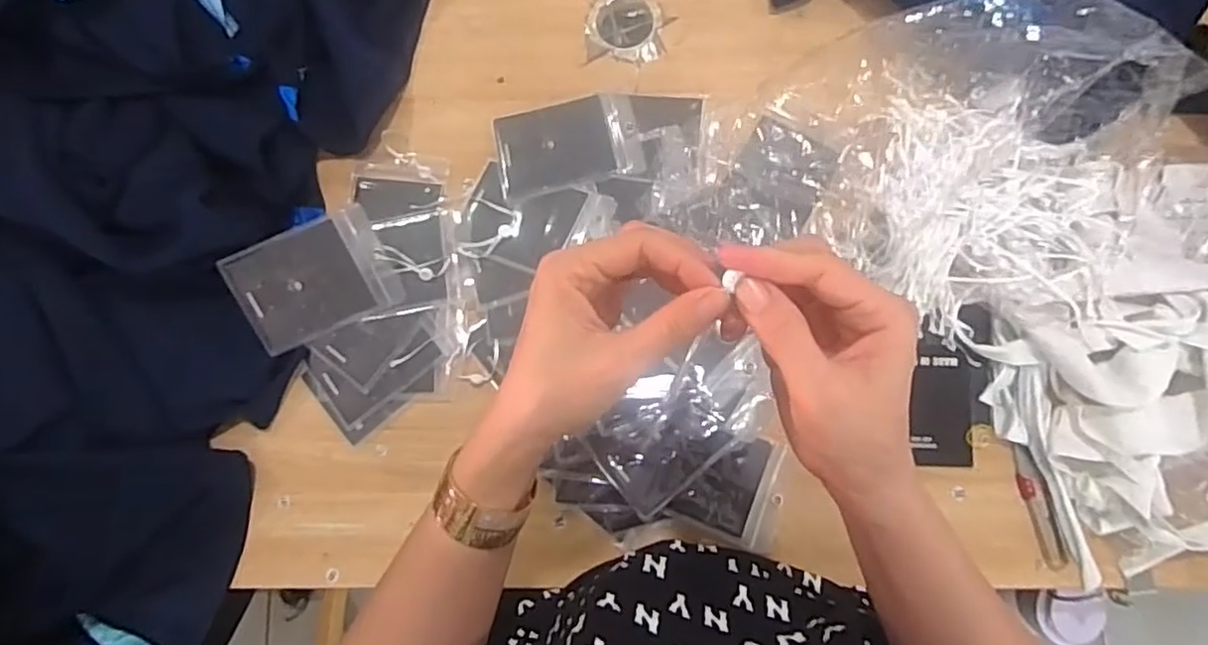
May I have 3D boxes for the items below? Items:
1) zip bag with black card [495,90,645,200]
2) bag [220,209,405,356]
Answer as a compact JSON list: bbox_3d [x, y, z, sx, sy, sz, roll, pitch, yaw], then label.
[{"bbox_3d":[-0.033,-0.161,0.600,0.128,0.010,0.083,-11,82,1],"label":"zip bag with black card"},{"bbox_3d":[-0.248,-0.037,0.570,0.127,0.010,0.089,-23,100,-3],"label":"bag"}]

